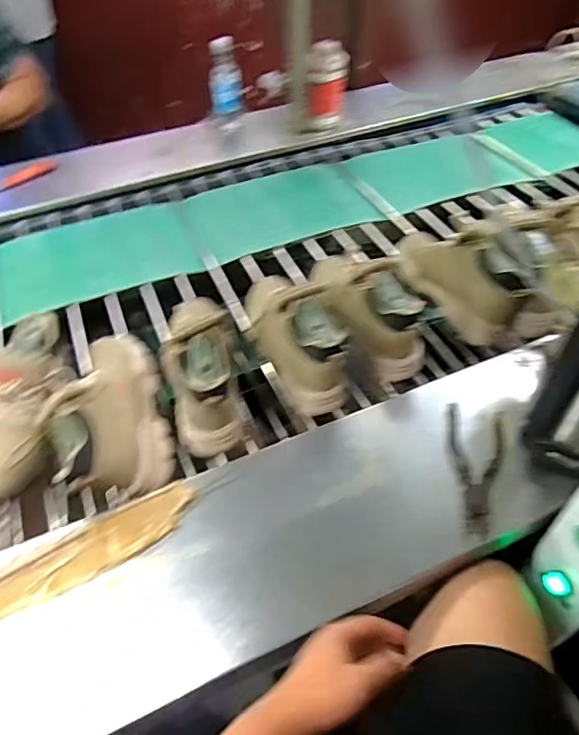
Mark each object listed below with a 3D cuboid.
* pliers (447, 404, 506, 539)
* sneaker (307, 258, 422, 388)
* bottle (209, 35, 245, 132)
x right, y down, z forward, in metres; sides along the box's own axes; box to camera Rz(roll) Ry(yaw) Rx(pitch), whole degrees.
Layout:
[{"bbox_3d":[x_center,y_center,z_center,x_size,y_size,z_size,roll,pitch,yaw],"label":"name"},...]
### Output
[{"bbox_3d":[0.249,0.128,0.688,0.073,0.025,0.191,5,45,9],"label":"pliers"},{"bbox_3d":[0.124,-0.114,0.869,0.097,0.128,0.267,-16,46,-12],"label":"sneaker"},{"bbox_3d":[-0.166,-0.737,1.383,0.084,0.204,0.073,-6,49,-1],"label":"bottle"}]

